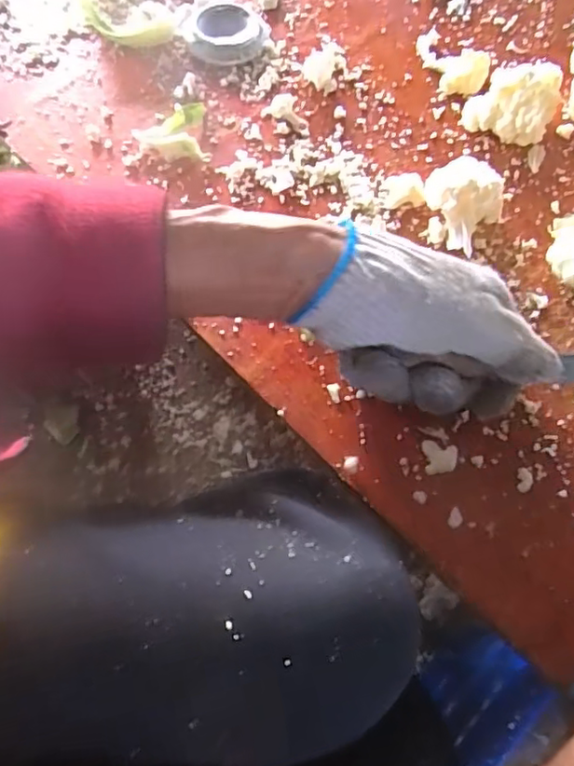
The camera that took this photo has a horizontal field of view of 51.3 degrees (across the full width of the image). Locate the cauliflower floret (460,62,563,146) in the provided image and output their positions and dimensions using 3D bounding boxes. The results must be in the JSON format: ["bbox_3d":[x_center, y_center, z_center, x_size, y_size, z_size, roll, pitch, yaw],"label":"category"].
[{"bbox_3d":[0.155,-0.191,0.402,0.055,0.044,0.046,28,72,10],"label":"cauliflower floret"}]

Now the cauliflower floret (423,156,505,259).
[{"bbox_3d":[0.106,-0.109,0.369,0.047,0.040,0.041,28,72,10],"label":"cauliflower floret"}]

